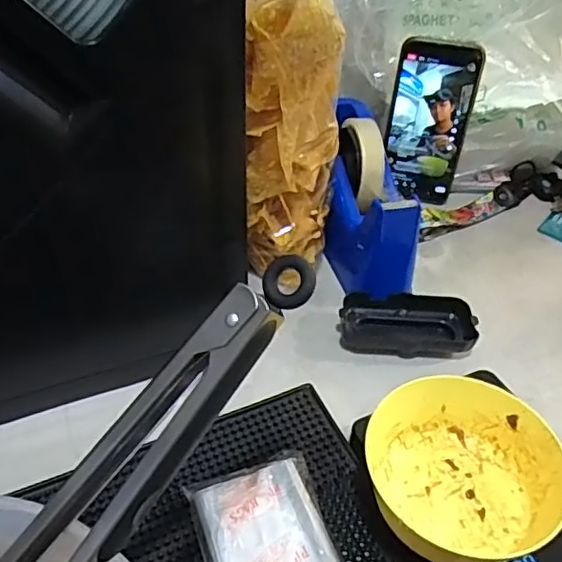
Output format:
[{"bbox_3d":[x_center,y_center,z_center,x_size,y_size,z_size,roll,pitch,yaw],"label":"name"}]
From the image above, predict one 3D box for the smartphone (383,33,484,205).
[{"bbox_3d":[0.151,-0.160,0.597,0.078,0.165,0.005,10,37,10],"label":"smartphone"}]

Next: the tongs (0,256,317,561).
[{"bbox_3d":[-0.084,0.109,0.245,0.294,0.024,0.044,-50,56,4],"label":"tongs"}]

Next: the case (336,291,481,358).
[{"bbox_3d":[0.107,0.038,0.504,0.111,0.027,0.053,5,45,5],"label":"case"}]

